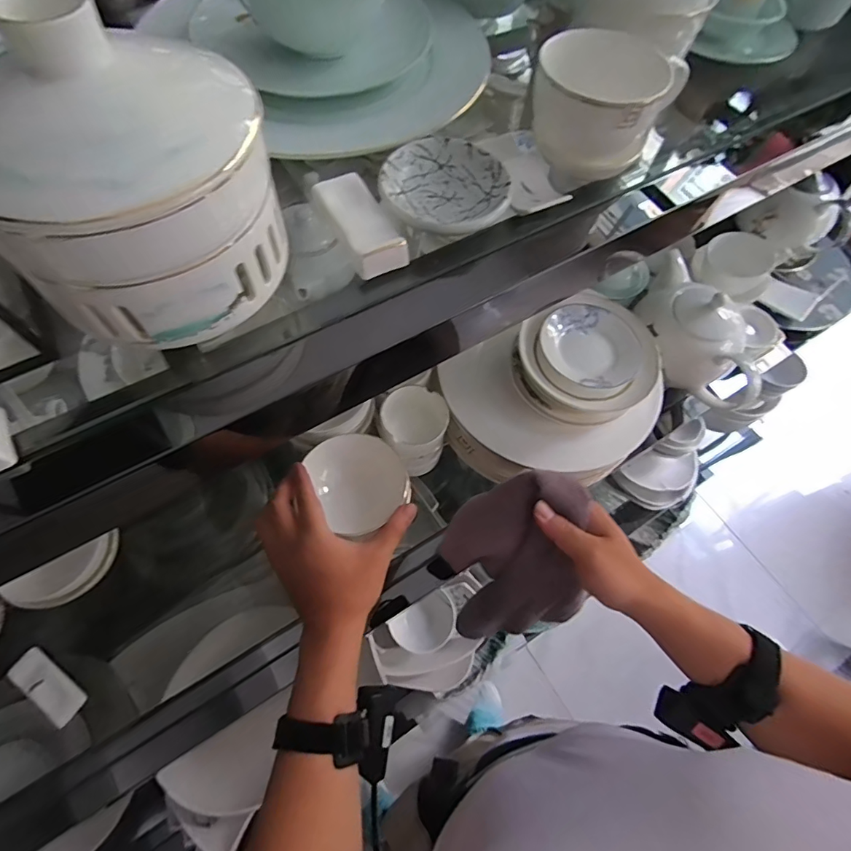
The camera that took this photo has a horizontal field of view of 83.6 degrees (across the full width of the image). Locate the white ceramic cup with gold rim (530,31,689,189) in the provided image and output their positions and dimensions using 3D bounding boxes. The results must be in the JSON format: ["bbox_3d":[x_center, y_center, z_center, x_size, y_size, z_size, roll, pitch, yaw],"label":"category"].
[{"bbox_3d":[0.116,-0.214,0.320,0.082,0.064,0.083,30,66,11],"label":"white ceramic cup with gold rim"}]

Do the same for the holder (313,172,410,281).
[{"bbox_3d":[-0.042,-0.128,0.302,0.034,0.017,0.074,-26,68,-15],"label":"holder"}]

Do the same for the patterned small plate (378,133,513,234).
[{"bbox_3d":[0.011,-0.159,0.315,0.078,0.016,0.075,1,64,-3],"label":"patterned small plate"}]

